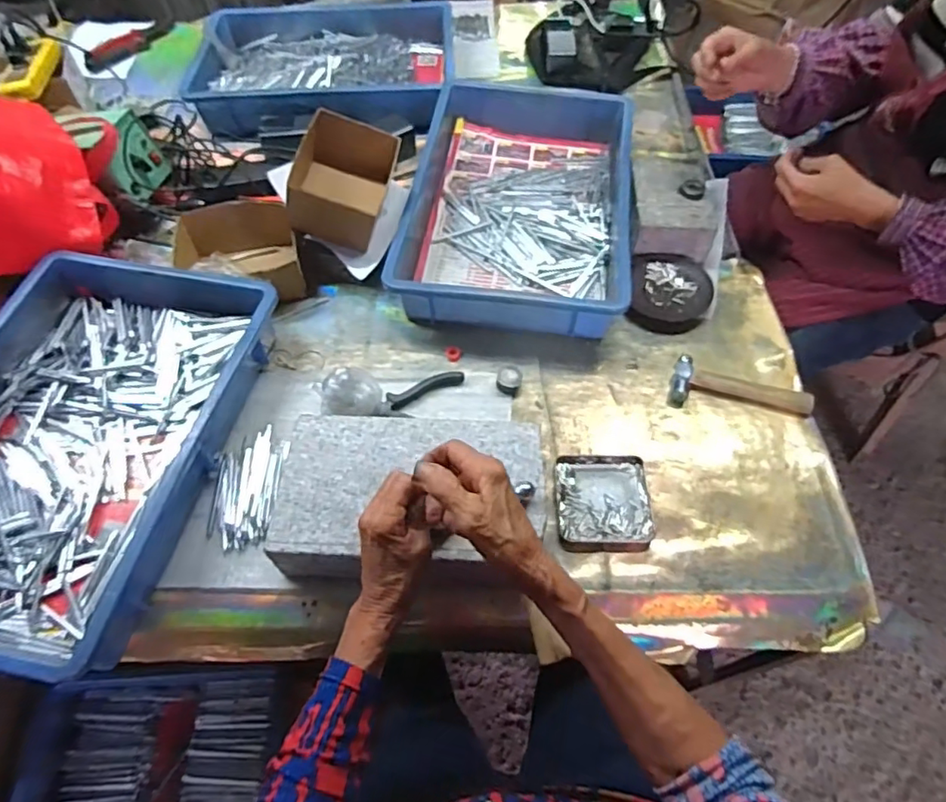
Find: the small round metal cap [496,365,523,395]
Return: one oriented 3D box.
[{"bbox_3d":[0.043,-0.027,0.670,0.029,0.016,0.035,9,58,7],"label":"small round metal cap"}]

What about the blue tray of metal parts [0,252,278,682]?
[{"bbox_3d":[-0.412,0.037,0.603,0.307,0.079,0.432,11,58,8],"label":"blue tray of metal parts"}]

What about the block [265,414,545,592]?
[{"bbox_3d":[-0.058,0.103,0.556,0.244,0.071,0.159,3,58,3],"label":"block"}]

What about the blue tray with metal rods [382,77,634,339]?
[{"bbox_3d":[0.070,-0.289,0.800,0.283,0.076,0.458,7,58,5],"label":"blue tray with metal rods"}]

